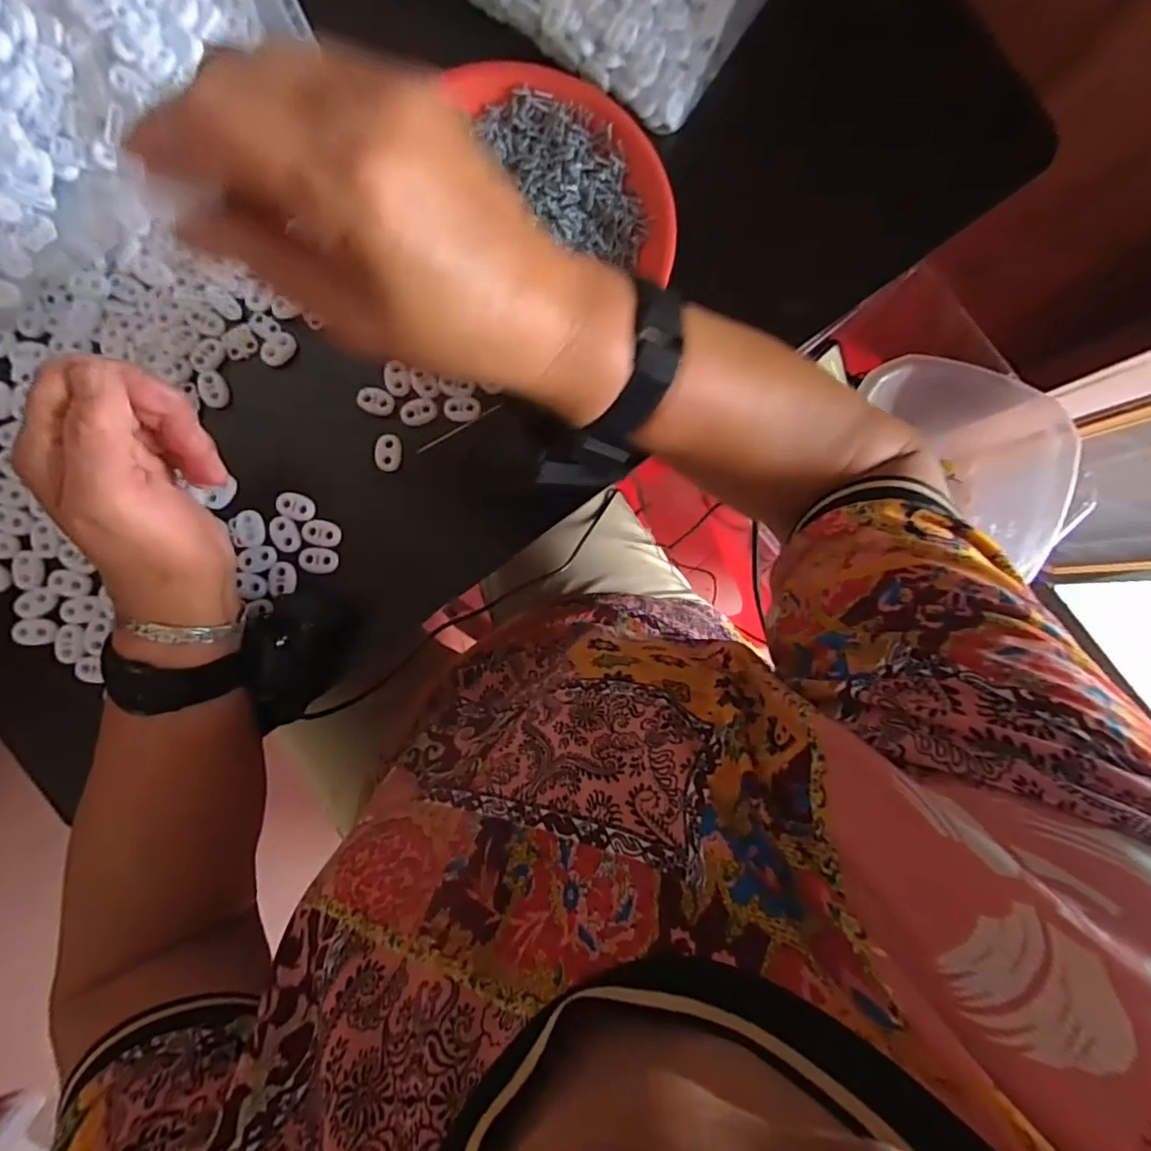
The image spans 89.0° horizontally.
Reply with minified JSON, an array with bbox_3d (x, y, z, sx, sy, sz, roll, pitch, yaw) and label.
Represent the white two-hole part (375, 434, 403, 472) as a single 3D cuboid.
[{"bbox_3d":[-0.117,-0.077,0.365,0.015,0.004,0.023,5,87,-5],"label":"white two-hole part"}]

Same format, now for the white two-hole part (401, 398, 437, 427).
[{"bbox_3d":[-0.099,-0.104,0.370,0.023,0.004,0.015,-24,90,-6],"label":"white two-hole part"}]

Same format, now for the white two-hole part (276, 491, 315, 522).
[{"bbox_3d":[-0.171,-0.043,0.358,0.021,0.004,0.016,21,85,-4],"label":"white two-hole part"}]

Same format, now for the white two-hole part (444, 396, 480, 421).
[{"bbox_3d":[-0.072,-0.105,0.371,0.022,0.004,0.015,-6,88,-6],"label":"white two-hole part"}]

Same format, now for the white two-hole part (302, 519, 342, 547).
[{"bbox_3d":[-0.156,-0.026,0.361,0.022,0.004,0.016,12,86,-5],"label":"white two-hole part"}]

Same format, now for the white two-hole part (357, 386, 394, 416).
[{"bbox_3d":[-0.125,-0.109,0.365,0.022,0.004,0.016,10,86,-5],"label":"white two-hole part"}]

